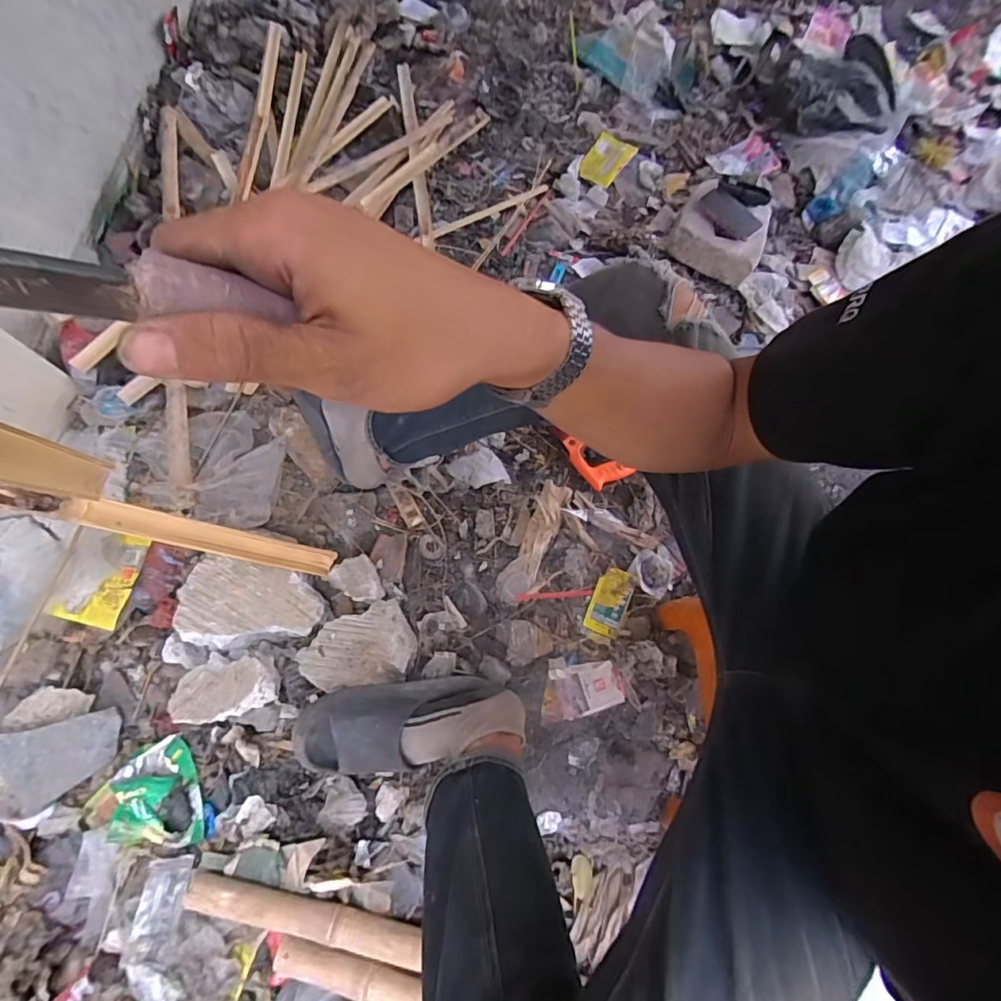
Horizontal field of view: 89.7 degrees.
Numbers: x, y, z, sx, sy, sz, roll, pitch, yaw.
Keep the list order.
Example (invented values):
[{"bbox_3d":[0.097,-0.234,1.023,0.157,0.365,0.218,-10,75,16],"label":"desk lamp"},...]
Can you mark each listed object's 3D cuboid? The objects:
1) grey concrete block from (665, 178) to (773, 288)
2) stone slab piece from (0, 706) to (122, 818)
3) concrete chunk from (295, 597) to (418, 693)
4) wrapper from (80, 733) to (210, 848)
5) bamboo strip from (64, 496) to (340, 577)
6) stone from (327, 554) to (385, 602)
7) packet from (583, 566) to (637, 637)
[{"bbox_3d":[0.457,-0.567,1.067,0.185,0.122,0.163,17,71,5],"label":"grey concrete block"},{"bbox_3d":[-0.646,0.365,0.740,0.145,0.019,0.119,-28,97,-26],"label":"stone slab piece"},{"bbox_3d":[-0.210,0.231,0.755,0.160,0.047,0.117,-26,73,-10],"label":"concrete chunk"},{"bbox_3d":[-0.527,0.444,0.730,0.166,0.037,0.151,-20,72,-8],"label":"wrapper"},{"bbox_3d":[-0.390,0.053,0.699,0.024,0.333,0.042,-15,64,40],"label":"bamboo strip"},{"bbox_3d":[-0.225,0.123,0.796,0.089,0.040,0.064,38,74,11],"label":"stone"},{"bbox_3d":[0.179,0.163,0.818,0.057,0.010,0.108,23,71,7],"label":"packet"}]

